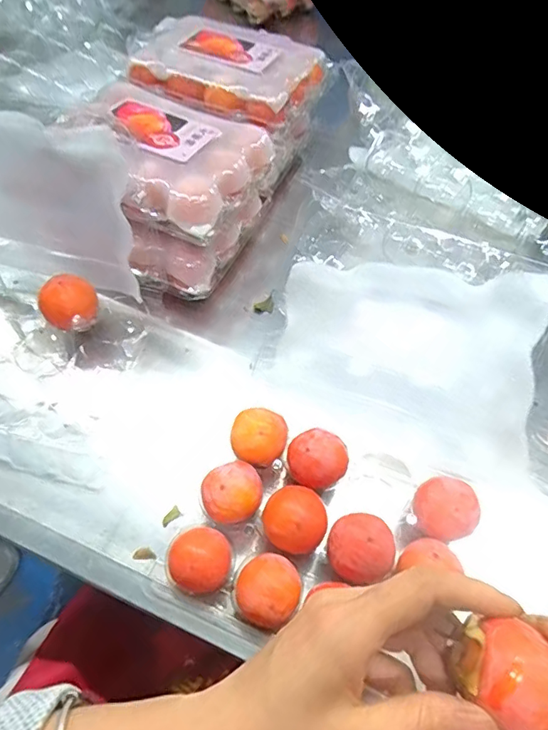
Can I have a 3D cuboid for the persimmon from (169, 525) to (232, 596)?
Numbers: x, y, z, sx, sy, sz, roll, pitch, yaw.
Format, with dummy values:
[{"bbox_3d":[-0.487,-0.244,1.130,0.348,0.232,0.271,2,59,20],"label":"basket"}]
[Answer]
[{"bbox_3d":[-0.046,0.124,0.311,0.037,0.027,0.037,1,58,-1],"label":"persimmon"}]

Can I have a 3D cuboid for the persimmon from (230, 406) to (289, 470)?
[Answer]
[{"bbox_3d":[-0.010,0.054,0.354,0.038,0.034,0.037,1,58,-1],"label":"persimmon"}]

